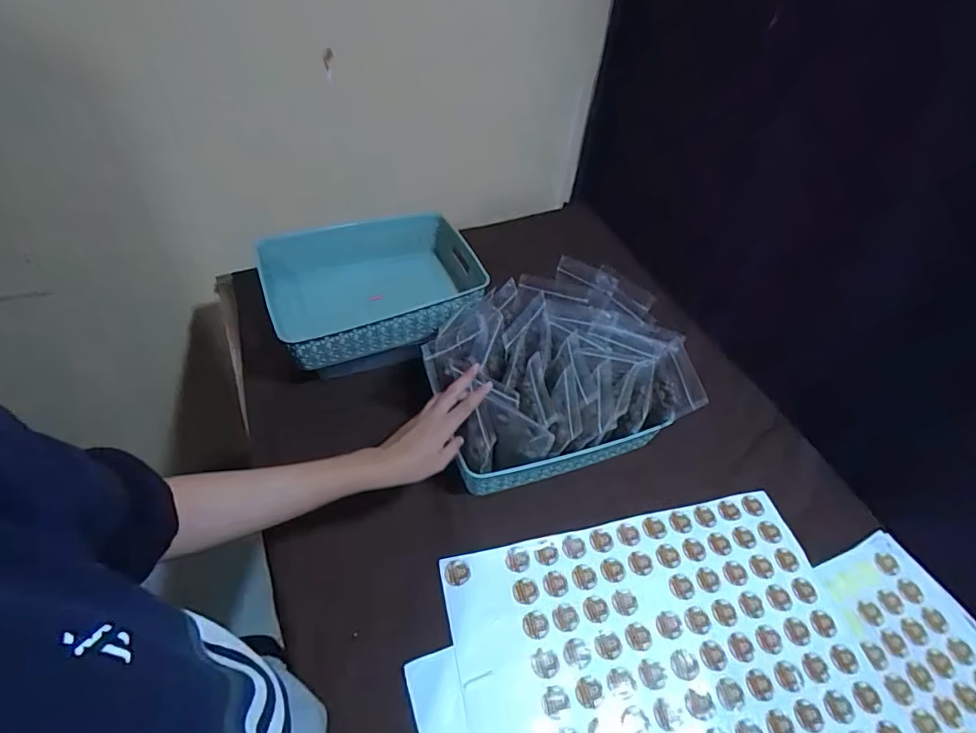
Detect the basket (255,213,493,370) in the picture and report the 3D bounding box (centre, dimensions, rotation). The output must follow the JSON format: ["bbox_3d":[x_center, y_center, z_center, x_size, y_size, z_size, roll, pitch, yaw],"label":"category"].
[{"bbox_3d":[-0.174,-0.128,0.808,0.322,0.093,0.232,-16,52,-18],"label":"basket"}]

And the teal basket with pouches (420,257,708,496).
[{"bbox_3d":[0.095,0.014,0.724,0.315,0.173,0.244,-10,51,-13],"label":"teal basket with pouches"}]

